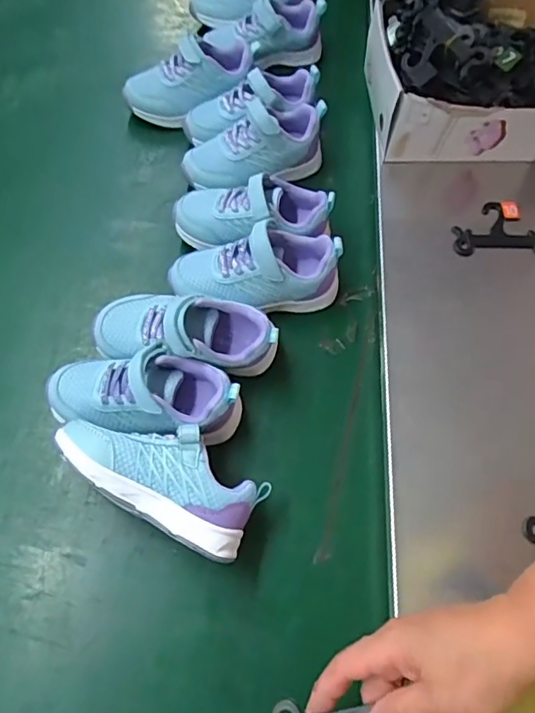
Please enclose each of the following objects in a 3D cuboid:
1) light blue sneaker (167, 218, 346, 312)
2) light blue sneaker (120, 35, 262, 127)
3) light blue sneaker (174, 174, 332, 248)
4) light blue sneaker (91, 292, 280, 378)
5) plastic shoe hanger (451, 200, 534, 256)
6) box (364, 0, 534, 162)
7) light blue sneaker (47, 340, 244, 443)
[{"bbox_3d":[-0.011,-0.085,0.528,0.162,0.071,0.068,4,61,-1],"label":"light blue sneaker"},{"bbox_3d":[-0.086,-0.342,0.652,0.181,0.056,0.079,-32,67,-5],"label":"light blue sneaker"},{"bbox_3d":[-0.015,-0.146,0.560,0.156,0.074,0.086,16,62,5],"label":"light blue sneaker"},{"bbox_3d":[-0.072,-0.019,0.481,0.160,0.085,0.066,11,61,3],"label":"light blue sneaker"},{"bbox_3d":[0.247,-0.137,0.581,0.099,0.015,0.067,2,63,-2],"label":"plastic shoe hanger"},{"bbox_3d":[0.239,-0.333,0.624,0.219,0.107,0.224,0,62,-2],"label":"box"},{"bbox_3d":[-0.104,0.033,0.460,0.161,0.074,0.071,12,61,3],"label":"light blue sneaker"}]

